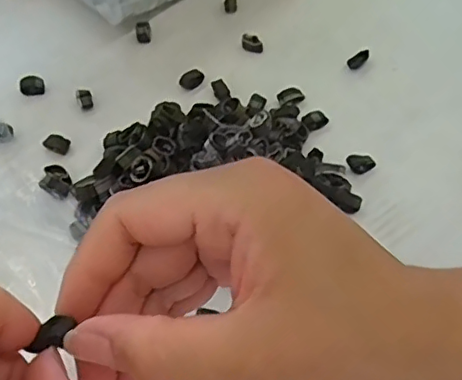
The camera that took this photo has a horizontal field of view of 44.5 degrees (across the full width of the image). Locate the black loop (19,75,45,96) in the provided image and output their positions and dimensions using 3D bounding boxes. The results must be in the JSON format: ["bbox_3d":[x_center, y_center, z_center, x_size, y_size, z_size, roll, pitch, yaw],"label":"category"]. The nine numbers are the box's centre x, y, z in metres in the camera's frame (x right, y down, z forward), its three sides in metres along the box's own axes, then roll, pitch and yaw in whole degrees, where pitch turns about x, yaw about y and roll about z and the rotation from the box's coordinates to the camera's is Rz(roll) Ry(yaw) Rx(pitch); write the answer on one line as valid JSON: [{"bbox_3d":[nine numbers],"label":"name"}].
[{"bbox_3d":[-0.148,-0.077,0.421,0.017,0.011,0.010,-13,55,-11],"label":"black loop"}]

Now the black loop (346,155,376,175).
[{"bbox_3d":[0.085,-0.019,0.370,0.016,0.004,0.015,-31,60,-22],"label":"black loop"}]

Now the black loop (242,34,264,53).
[{"bbox_3d":[0.017,-0.117,0.449,0.017,0.010,0.011,5,53,2],"label":"black loop"}]

